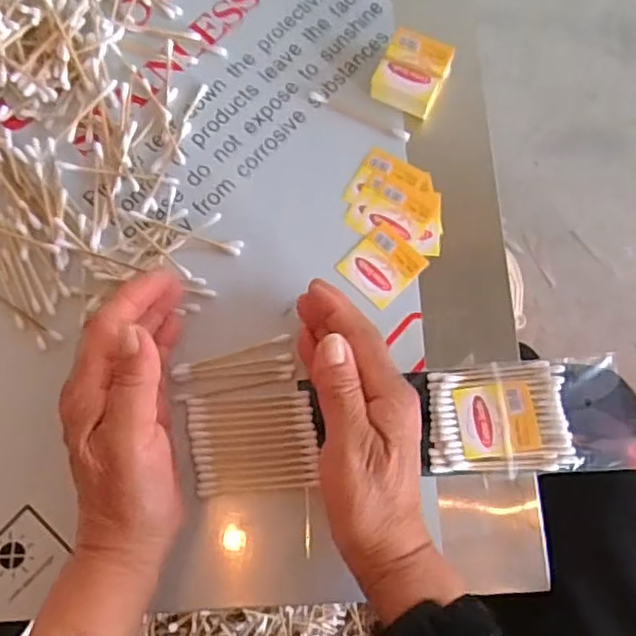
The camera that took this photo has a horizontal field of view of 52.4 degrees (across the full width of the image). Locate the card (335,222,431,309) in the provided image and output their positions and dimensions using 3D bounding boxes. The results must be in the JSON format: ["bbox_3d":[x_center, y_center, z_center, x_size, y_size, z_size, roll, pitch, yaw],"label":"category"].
[{"bbox_3d":[0.040,-0.034,0.403,0.040,0.004,0.044,44,78,10],"label":"card"}]

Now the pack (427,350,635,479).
[{"bbox_3d":[0.132,0.056,0.372,0.133,0.011,0.064,-4,74,-1],"label":"pack"}]

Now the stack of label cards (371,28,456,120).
[{"bbox_3d":[0.061,-0.158,0.424,0.041,0.026,0.048,27,76,6],"label":"stack of label cards"}]

